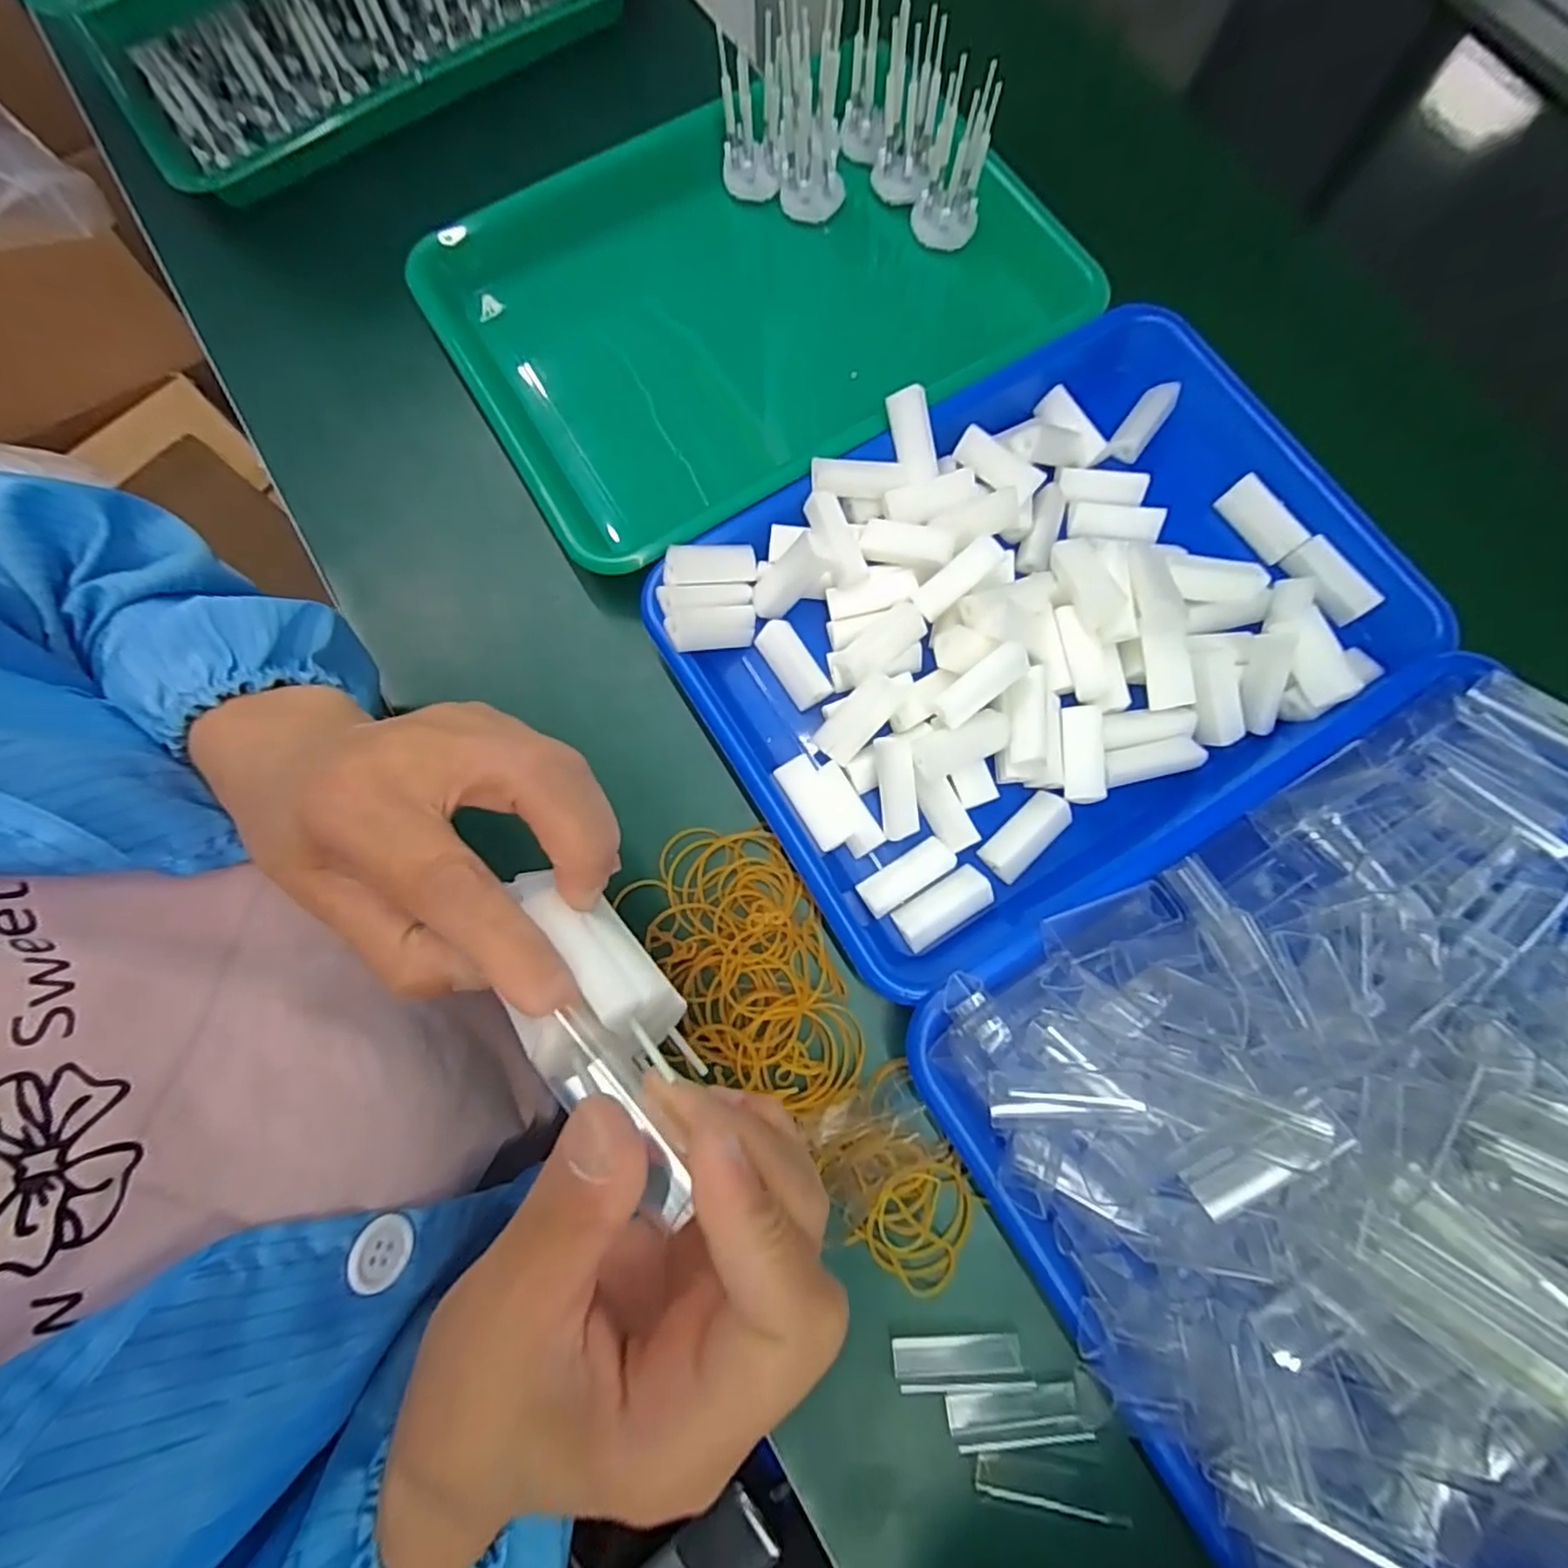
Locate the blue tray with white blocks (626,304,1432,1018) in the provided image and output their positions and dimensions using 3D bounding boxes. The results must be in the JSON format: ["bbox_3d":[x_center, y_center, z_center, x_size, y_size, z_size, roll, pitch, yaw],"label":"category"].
[{"bbox_3d":[0.125,-0.081,0.330,0.332,0.044,0.236,-32,78,-7],"label":"blue tray with white blocks"}]

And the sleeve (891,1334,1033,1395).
[{"bbox_3d":[0.071,0.236,0.270,0.053,0.012,0.016,2,76,1],"label":"sleeve"}]

